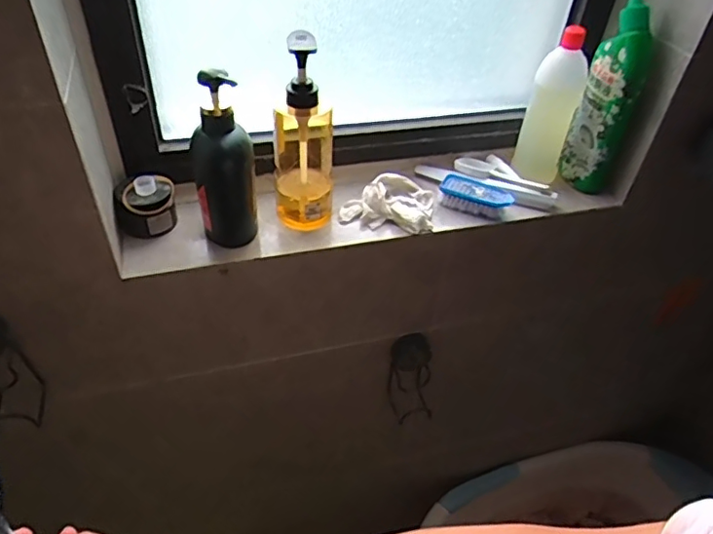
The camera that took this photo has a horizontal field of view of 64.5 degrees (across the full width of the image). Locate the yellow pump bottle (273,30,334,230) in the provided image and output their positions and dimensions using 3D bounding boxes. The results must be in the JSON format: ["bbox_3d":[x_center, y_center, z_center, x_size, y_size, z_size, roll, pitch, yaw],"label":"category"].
[{"bbox_3d":[-0.062,-0.154,0.656,0.069,0.224,0.072,-1,43,-6],"label":"yellow pump bottle"}]

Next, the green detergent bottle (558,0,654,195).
[{"bbox_3d":[0.324,-0.207,0.735,0.069,0.232,0.049,20,45,15],"label":"green detergent bottle"}]

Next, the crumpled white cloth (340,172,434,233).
[{"bbox_3d":[0.043,-0.088,0.735,0.115,0.041,0.086,10,43,5],"label":"crumpled white cloth"}]

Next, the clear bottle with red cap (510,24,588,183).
[{"bbox_3d":[0.256,-0.209,0.739,0.063,0.181,0.052,20,45,15],"label":"clear bottle with red cap"}]

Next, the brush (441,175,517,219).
[{"bbox_3d":[0.158,-0.093,0.752,0.093,0.026,0.051,23,46,18],"label":"brush"}]

